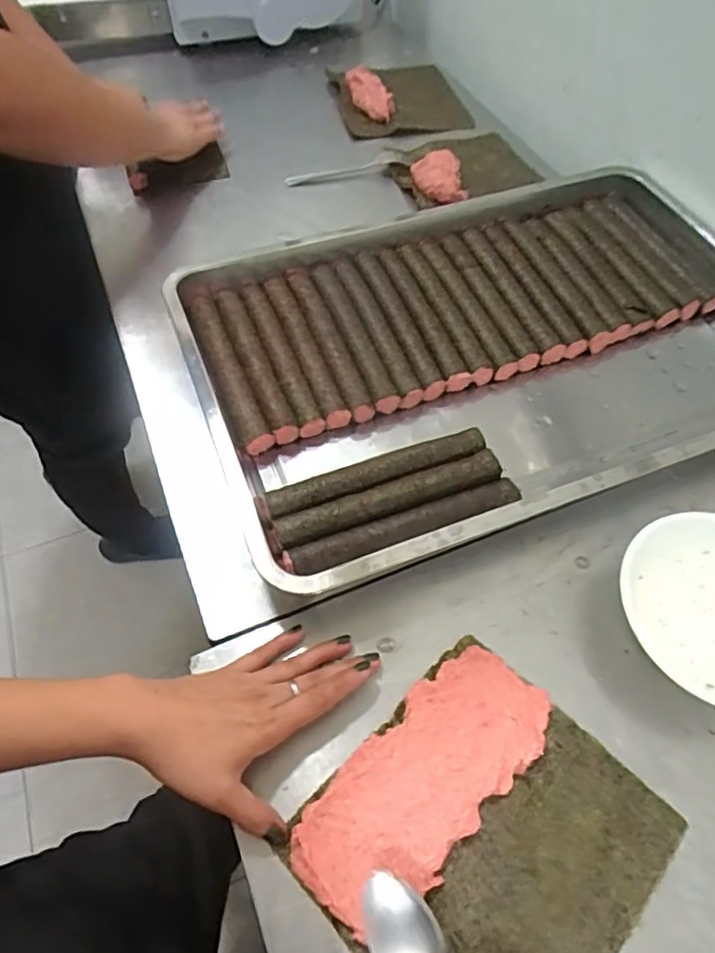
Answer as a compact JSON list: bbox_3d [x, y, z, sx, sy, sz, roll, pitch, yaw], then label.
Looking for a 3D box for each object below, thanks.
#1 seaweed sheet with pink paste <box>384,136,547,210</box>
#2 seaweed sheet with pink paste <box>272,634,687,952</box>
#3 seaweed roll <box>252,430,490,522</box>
[{"bbox_3d":[0.145,-0.407,0.794,0.179,0.046,0.123,-26,61,-17],"label":"seaweed sheet with pink paste"},{"bbox_3d":[0.080,0.229,0.377,0.180,0.012,0.196,40,65,23],"label":"seaweed sheet with pink paste"},{"bbox_3d":[0.014,0.001,0.518,0.204,0.030,0.026,-17,58,-12],"label":"seaweed roll"}]

